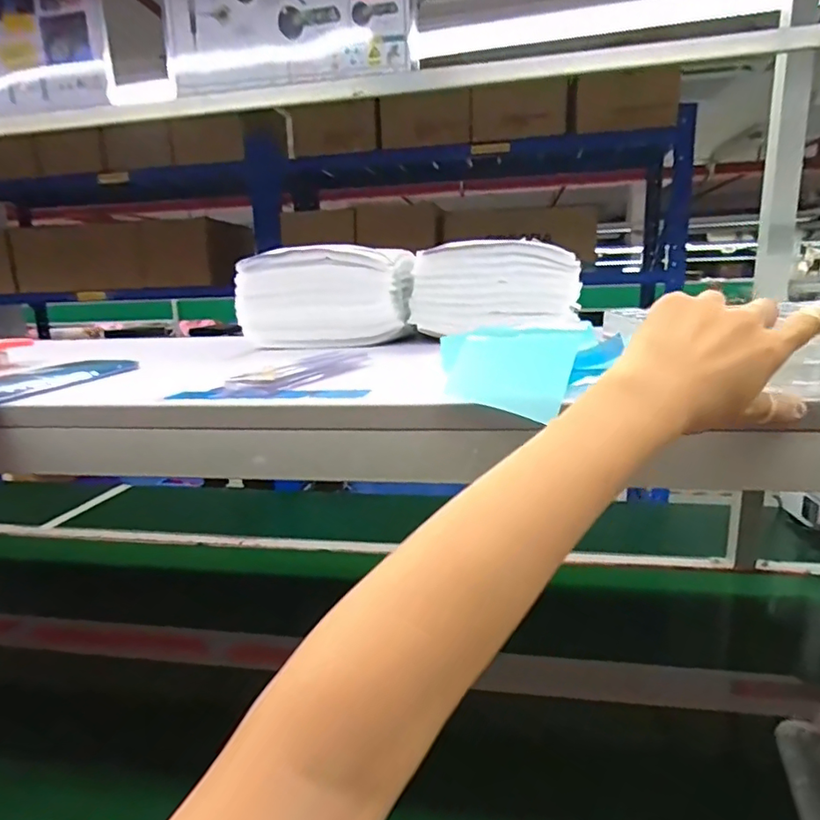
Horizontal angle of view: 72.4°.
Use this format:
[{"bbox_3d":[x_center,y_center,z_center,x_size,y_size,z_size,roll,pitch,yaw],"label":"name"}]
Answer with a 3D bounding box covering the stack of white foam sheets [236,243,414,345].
[{"bbox_3d":[-0.122,-0.164,0.816,0.241,0.132,0.115,0,11,16],"label":"stack of white foam sheets"}]

